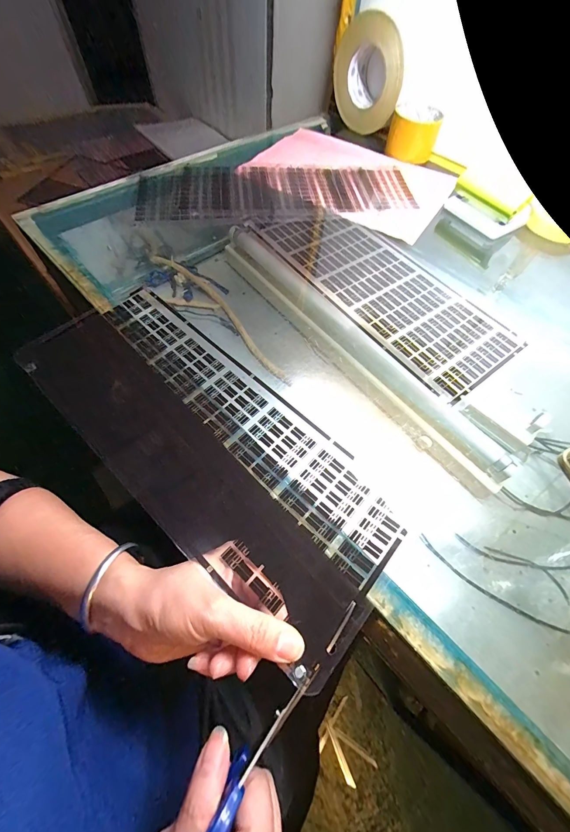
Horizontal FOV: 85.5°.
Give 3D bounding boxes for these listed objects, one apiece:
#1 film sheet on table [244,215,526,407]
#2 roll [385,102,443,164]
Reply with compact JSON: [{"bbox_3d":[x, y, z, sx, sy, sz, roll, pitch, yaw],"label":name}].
[{"bbox_3d":[0.111,-0.163,0.378,0.142,0.006,0.336,-36,69,-20],"label":"film sheet on table"},{"bbox_3d":[0.224,-0.494,0.535,0.081,0.052,0.072,18,62,6],"label":"roll"}]

